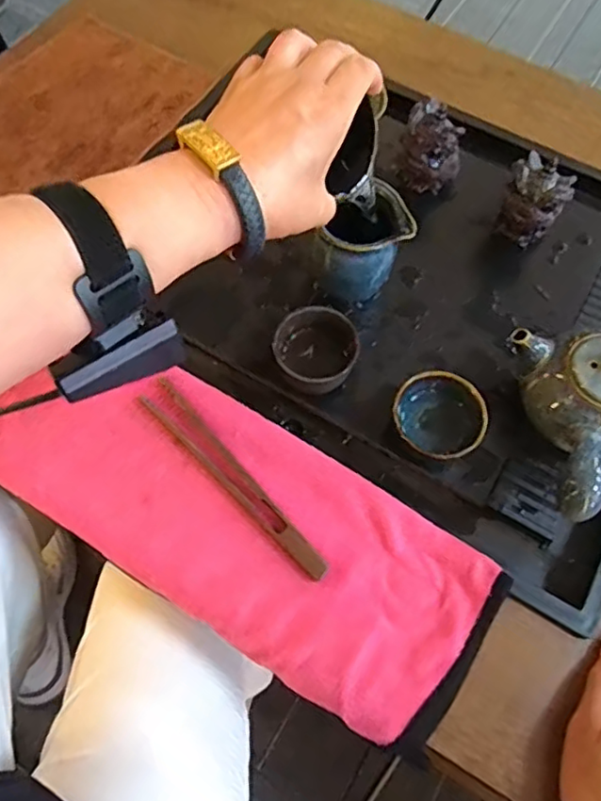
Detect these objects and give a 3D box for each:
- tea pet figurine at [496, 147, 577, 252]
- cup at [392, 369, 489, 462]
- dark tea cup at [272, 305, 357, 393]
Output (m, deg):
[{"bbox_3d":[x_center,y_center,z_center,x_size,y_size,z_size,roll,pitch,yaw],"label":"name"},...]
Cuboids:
[{"bbox_3d":[0.188,-0.159,0.499,0.034,0.074,0.047,-37,72,-17],"label":"tea pet figurine"},{"bbox_3d":[0.096,0.013,0.427,0.061,0.050,0.060,1,66,-2],"label":"cup"},{"bbox_3d":[0.013,-0.037,0.453,0.056,0.049,0.058,1,66,-2],"label":"dark tea cup"}]

